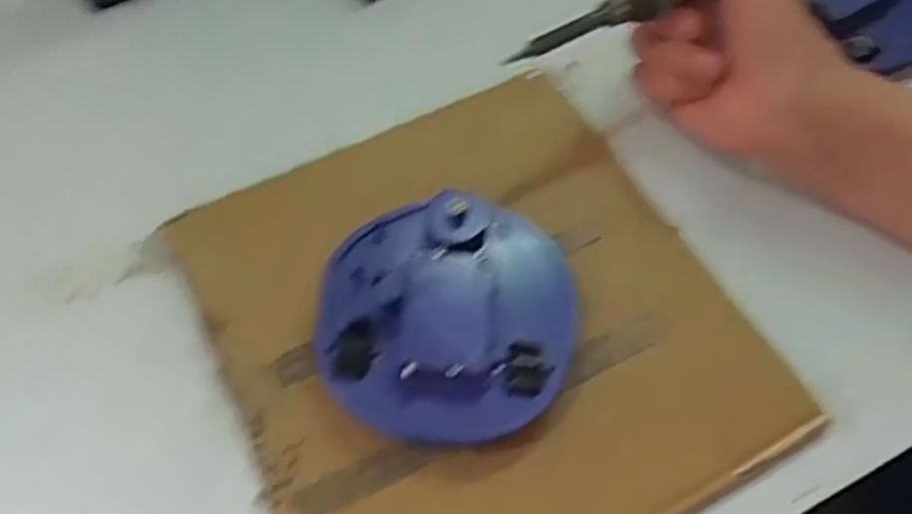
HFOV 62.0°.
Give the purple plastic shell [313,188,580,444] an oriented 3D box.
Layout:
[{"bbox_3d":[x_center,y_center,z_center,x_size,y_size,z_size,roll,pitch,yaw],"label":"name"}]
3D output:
[{"bbox_3d":[-0.004,0.024,0.320,0.107,0.026,0.101,1,65,-3],"label":"purple plastic shell"}]

